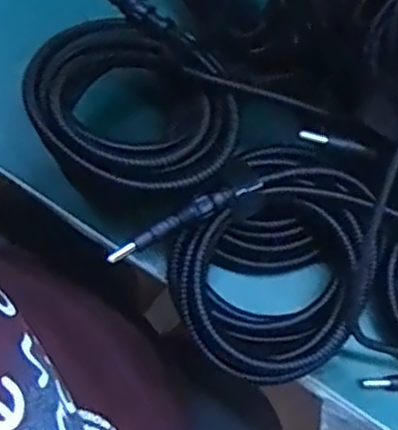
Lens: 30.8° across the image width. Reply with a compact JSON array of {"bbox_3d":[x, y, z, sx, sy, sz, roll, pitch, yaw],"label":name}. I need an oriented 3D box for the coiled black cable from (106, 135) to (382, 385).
[{"bbox_3d":[0.043,0.027,0.405,0.121,0.062,0.110,-42,79,-11],"label":"coiled black cable"}]

